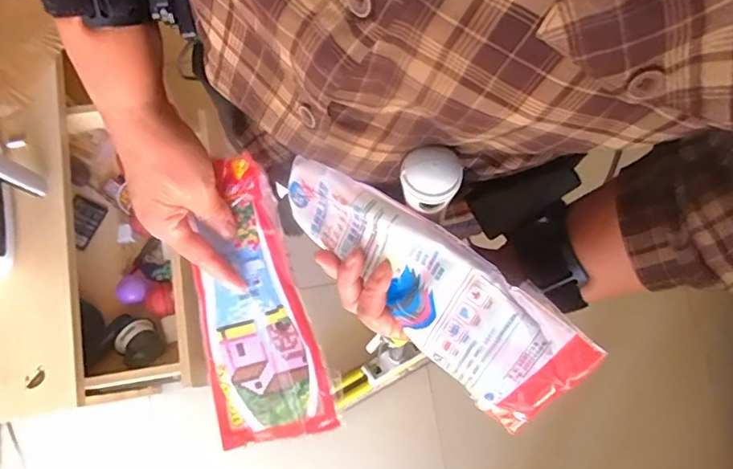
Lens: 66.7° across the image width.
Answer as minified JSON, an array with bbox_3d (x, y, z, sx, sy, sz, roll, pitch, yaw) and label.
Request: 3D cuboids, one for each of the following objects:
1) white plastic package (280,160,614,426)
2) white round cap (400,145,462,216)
[{"bbox_3d":[0.028,0.024,0.350,0.218,0.012,0.080,40,124,21],"label":"white plastic package"},{"bbox_3d":[0.036,-0.031,0.324,0.033,0.039,0.028,16,76,6],"label":"white round cap"}]

